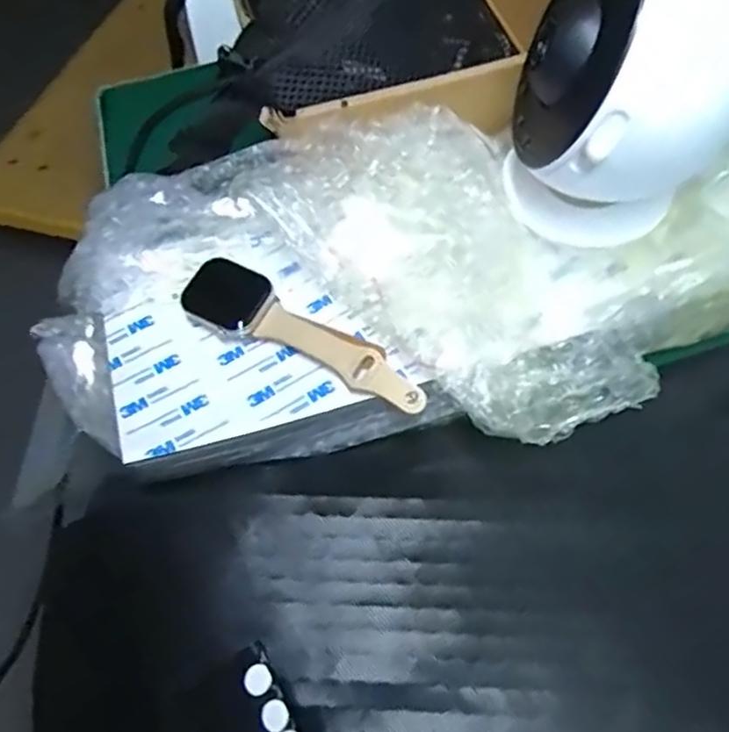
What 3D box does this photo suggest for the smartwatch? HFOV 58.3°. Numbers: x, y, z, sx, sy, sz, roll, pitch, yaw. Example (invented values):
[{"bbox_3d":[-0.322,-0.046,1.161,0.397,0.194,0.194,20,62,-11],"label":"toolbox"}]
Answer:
[{"bbox_3d":[-0.027,-0.017,0.312,0.123,0.020,0.032,21,63,16],"label":"smartwatch"}]

